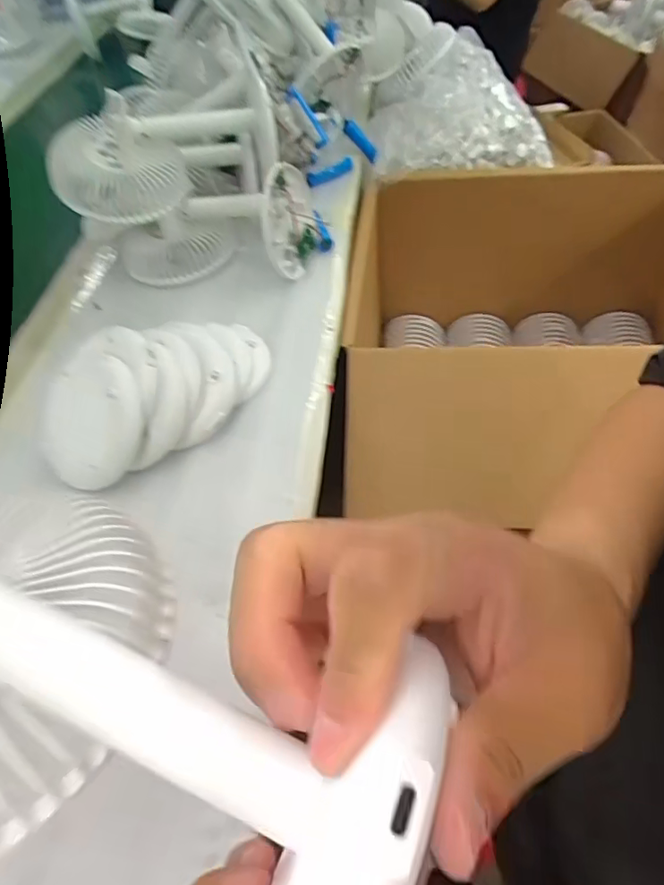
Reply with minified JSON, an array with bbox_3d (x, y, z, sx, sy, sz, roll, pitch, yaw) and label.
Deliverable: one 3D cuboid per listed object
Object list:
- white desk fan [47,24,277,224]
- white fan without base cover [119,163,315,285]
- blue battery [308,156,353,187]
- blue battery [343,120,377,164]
[{"bbox_3d":[-0.177,-0.316,0.579,0.232,0.103,0.133,-19,52,-10],"label":"white desk fan"},{"bbox_3d":[-0.129,-0.231,0.613,0.216,0.101,0.099,-8,50,15],"label":"white fan without base cover"},{"bbox_3d":[-0.003,-0.355,0.723,0.065,0.018,0.018,-21,51,6],"label":"blue battery"},{"bbox_3d":[0.042,-0.431,0.795,0.020,0.072,0.013,-38,49,22],"label":"blue battery"}]

